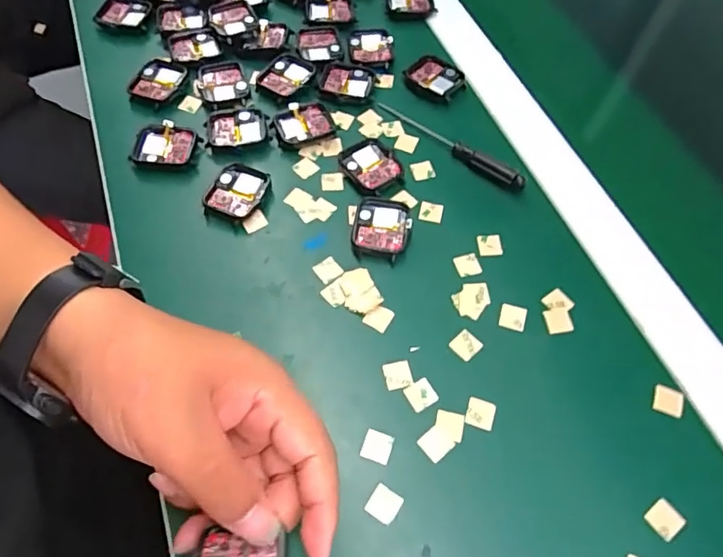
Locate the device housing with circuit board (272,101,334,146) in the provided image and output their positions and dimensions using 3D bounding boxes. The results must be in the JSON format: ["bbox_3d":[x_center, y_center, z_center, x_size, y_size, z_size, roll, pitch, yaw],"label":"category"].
[{"bbox_3d":[-0.044,-0.119,0.400,0.043,0.007,0.036,-18,64,-13],"label":"device housing with circuit board"}]

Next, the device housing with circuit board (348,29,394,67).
[{"bbox_3d":[0.008,-0.197,0.445,0.036,0.006,0.044,0,61,-4],"label":"device housing with circuit board"}]

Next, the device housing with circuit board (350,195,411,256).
[{"bbox_3d":[0.014,-0.036,0.357,0.036,0.009,0.043,13,61,3],"label":"device housing with circuit board"}]

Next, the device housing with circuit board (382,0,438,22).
[{"bbox_3d":[0.045,-0.253,0.480,0.047,0.007,0.041,-5,62,-7],"label":"device housing with circuit board"}]

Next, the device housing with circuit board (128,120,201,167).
[{"bbox_3d":[-0.145,-0.095,0.388,0.045,0.016,0.039,9,61,1],"label":"device housing with circuit board"}]

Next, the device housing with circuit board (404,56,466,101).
[{"bbox_3d":[0.062,-0.165,0.433,0.044,0.011,0.035,38,65,16],"label":"device housing with circuit board"}]

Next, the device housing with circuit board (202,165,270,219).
[{"bbox_3d":[-0.088,-0.060,0.366,0.035,0.011,0.041,21,62,8],"label":"device housing with circuit board"}]

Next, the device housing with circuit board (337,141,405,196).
[{"bbox_3d":[0.008,-0.081,0.383,0.037,0.009,0.044,-32,68,-19],"label":"device housing with circuit board"}]

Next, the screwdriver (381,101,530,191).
[{"bbox_3d":[0.066,-0.104,0.393,0.130,0.014,0.012,37,65,16],"label":"screwdriver"}]

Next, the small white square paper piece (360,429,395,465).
[{"bbox_3d":[0.009,0.093,0.288,0.016,0.004,0.016,18,61,6],"label":"small white square paper piece"}]

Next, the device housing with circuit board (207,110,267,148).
[{"bbox_3d":[-0.095,-0.113,0.396,0.044,0.009,0.032,-7,62,-7],"label":"device housing with circuit board"}]

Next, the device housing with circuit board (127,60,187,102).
[{"bbox_3d":[-0.164,-0.156,0.422,0.034,0.015,0.042,21,62,8],"label":"device housing with circuit board"}]

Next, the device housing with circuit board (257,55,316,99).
[{"bbox_3d":[-0.062,-0.165,0.425,0.035,0.008,0.043,33,64,14],"label":"device housing with circuit board"}]

